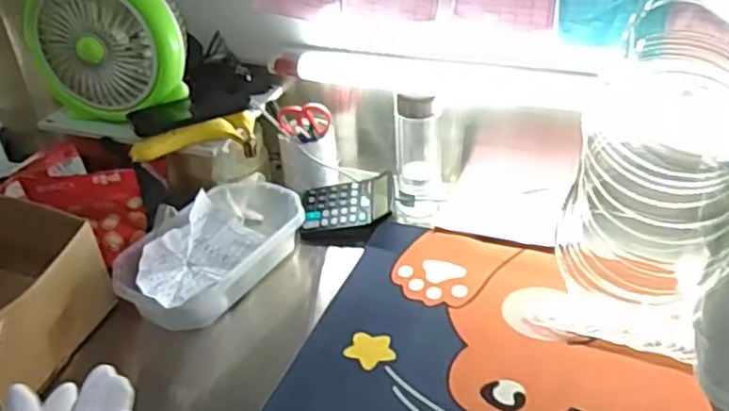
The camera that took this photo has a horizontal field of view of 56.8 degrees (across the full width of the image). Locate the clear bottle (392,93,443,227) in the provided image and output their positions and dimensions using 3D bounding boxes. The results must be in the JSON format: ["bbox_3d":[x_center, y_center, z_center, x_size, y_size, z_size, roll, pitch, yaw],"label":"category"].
[{"bbox_3d":[0.078,-0.069,0.998,0.069,0.213,0.057,1,34,6],"label":"clear bottle"}]

